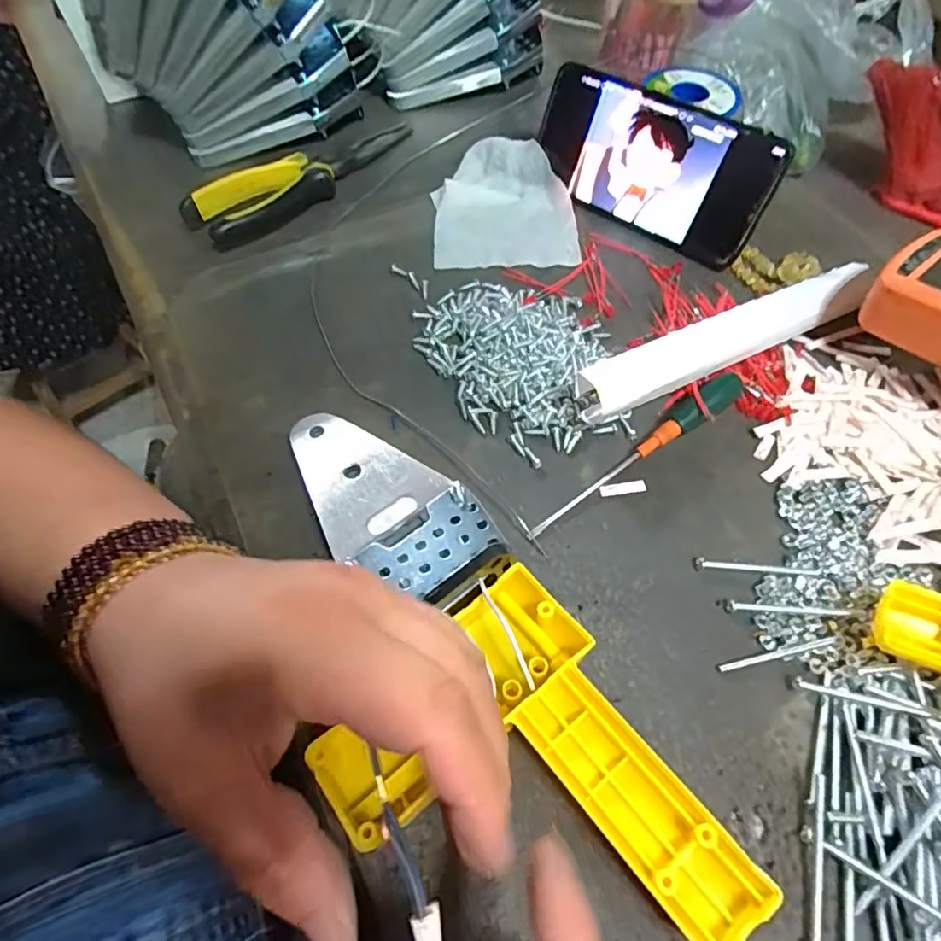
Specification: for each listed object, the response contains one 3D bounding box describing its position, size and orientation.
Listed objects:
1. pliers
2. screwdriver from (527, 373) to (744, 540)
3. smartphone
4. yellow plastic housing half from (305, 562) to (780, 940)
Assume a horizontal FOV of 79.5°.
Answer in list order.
[{"bbox_3d":[-0.111,-0.215,0.404,0.183,0.023,0.042,-38,67,-19],"label":"pliers"},{"bbox_3d":[0.089,-0.007,0.296,0.141,0.019,0.015,-35,66,-17],"label":"screwdriver"},{"bbox_3d":[0.116,-0.201,0.378,0.161,0.076,0.007,36,41,19],"label":"smartphone"},{"bbox_3d":[0.018,0.123,0.214,0.113,0.032,0.143,-31,65,-16],"label":"yellow plastic housing half"}]

